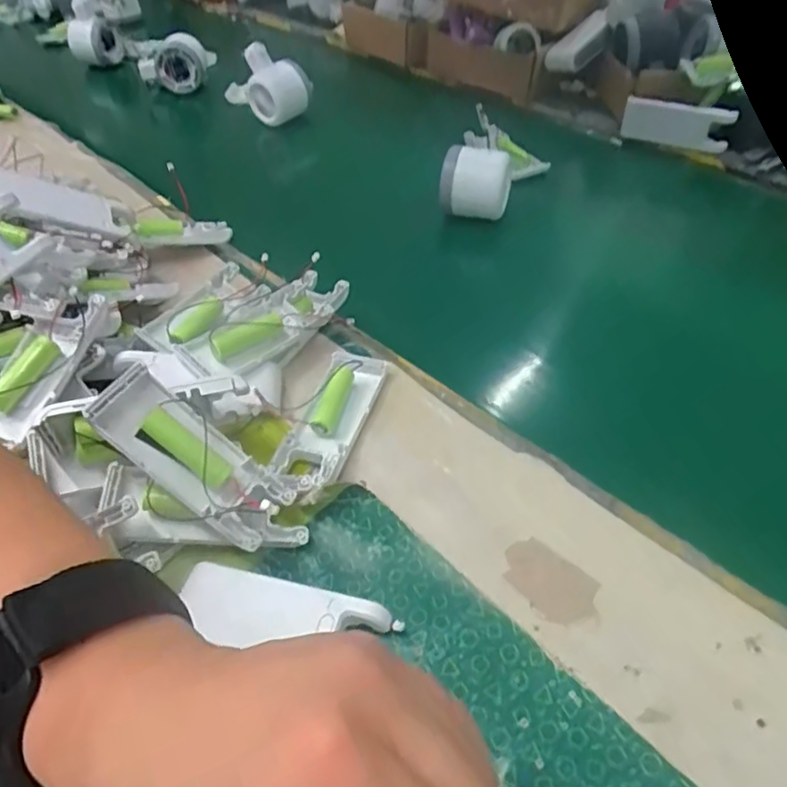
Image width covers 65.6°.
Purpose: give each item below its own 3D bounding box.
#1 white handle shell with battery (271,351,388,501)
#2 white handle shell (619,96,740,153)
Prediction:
[{"bbox_3d":[-0.039,0.017,0.366,0.036,0.026,0.118,12,49,13],"label":"white handle shell with battery"},{"bbox_3d":[0.277,-0.262,0.598,0.098,0.038,0.016,20,51,20],"label":"white handle shell"}]

